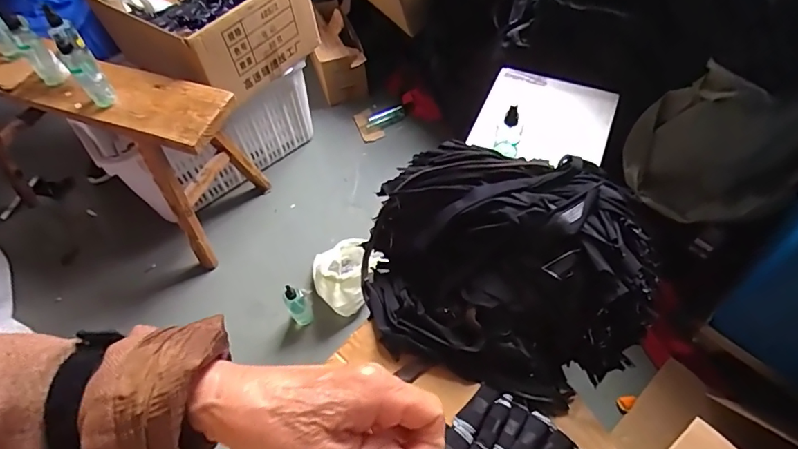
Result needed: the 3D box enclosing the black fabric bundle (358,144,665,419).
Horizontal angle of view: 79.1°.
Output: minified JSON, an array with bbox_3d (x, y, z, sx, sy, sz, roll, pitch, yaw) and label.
[{"bbox_3d":[0.171,0.054,0.800,0.465,0.173,0.378,18,60,15],"label":"black fabric bundle"}]

